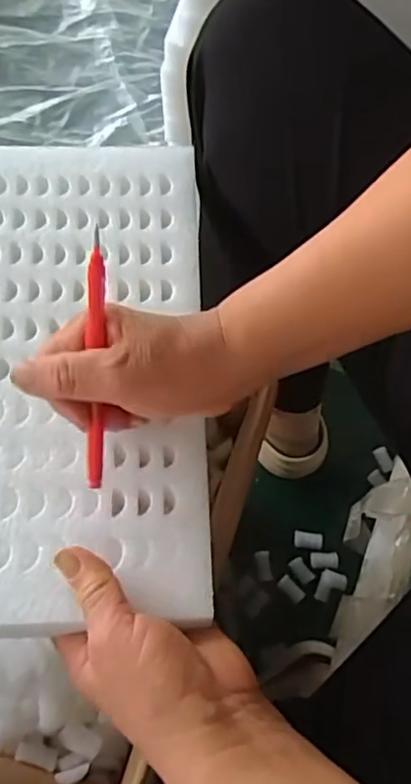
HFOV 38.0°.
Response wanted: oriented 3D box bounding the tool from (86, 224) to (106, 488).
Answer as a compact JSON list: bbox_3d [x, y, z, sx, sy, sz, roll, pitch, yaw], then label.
[{"bbox_3d":[-0.057,-0.014,0.310,0.010,0.014,0.134,4,110,1],"label":"tool"}]

